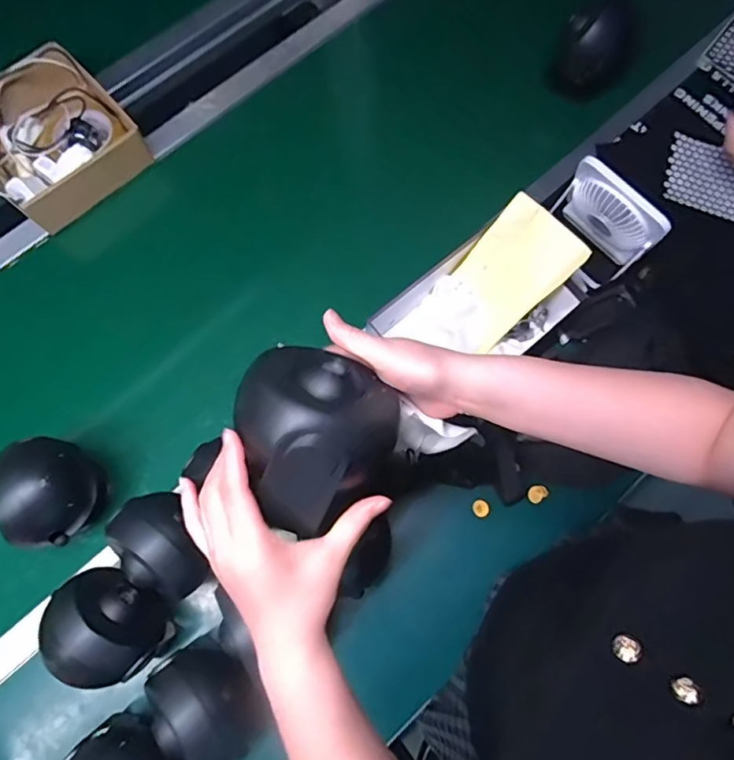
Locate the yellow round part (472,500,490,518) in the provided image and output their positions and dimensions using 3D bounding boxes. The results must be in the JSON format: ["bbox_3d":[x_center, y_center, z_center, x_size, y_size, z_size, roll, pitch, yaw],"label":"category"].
[{"bbox_3d":[0.146,0.164,0.671,0.020,0.009,0.022,0,76,0],"label":"yellow round part"}]

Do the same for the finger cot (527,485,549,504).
[{"bbox_3d":[0.220,0.146,0.678,0.026,0.006,0.020,-38,79,-9],"label":"finger cot"}]

